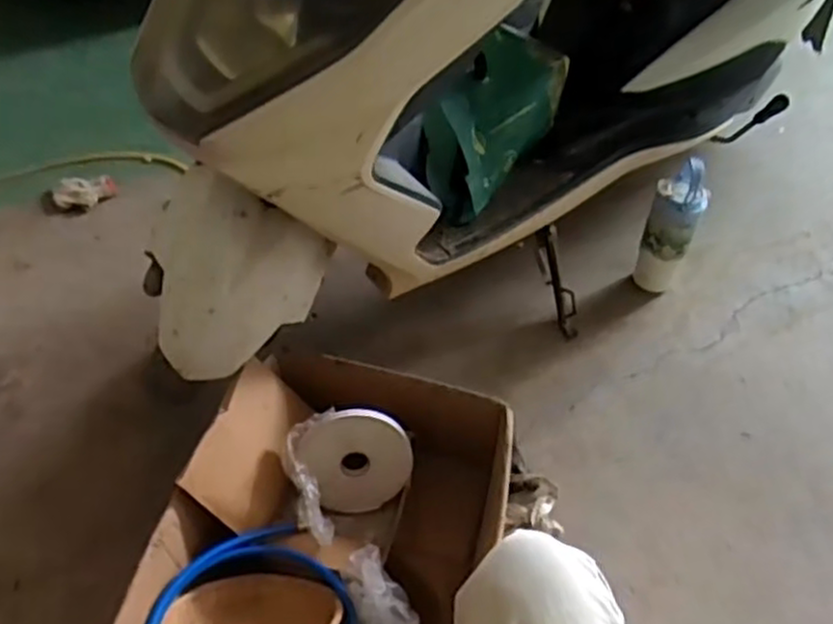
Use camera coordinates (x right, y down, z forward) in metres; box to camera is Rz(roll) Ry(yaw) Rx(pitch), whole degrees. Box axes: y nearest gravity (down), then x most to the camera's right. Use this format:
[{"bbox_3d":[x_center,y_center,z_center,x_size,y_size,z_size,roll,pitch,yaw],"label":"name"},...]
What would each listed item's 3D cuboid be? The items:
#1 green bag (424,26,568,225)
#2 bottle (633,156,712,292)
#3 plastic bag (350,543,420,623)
[{"bbox_3d":[0.119,-0.313,1.200,0.130,0.188,0.306,26,50,20],"label":"green bag"},{"bbox_3d":[0.471,-0.153,1.394,0.089,0.268,0.074,15,47,12],"label":"bottle"},{"bbox_3d":[-0.044,0.347,0.922,0.067,0.043,0.141,-8,47,-11],"label":"plastic bag"}]

